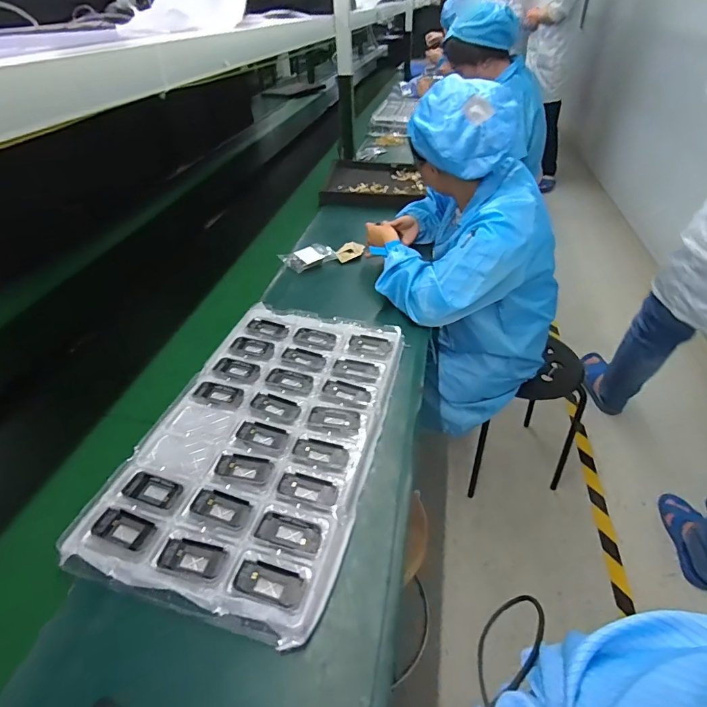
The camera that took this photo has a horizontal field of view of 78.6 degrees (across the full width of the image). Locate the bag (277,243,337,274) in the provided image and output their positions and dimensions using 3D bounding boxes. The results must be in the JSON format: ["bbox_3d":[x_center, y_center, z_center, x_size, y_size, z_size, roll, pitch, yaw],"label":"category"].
[{"bbox_3d":[-0.101,-0.231,1.021,0.129,0.029,0.078,-27,45,-27],"label":"bag"}]

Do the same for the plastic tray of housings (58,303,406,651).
[{"bbox_3d":[-0.120,0.093,0.622,0.308,0.029,0.499,9,41,14],"label":"plastic tray of housings"}]

